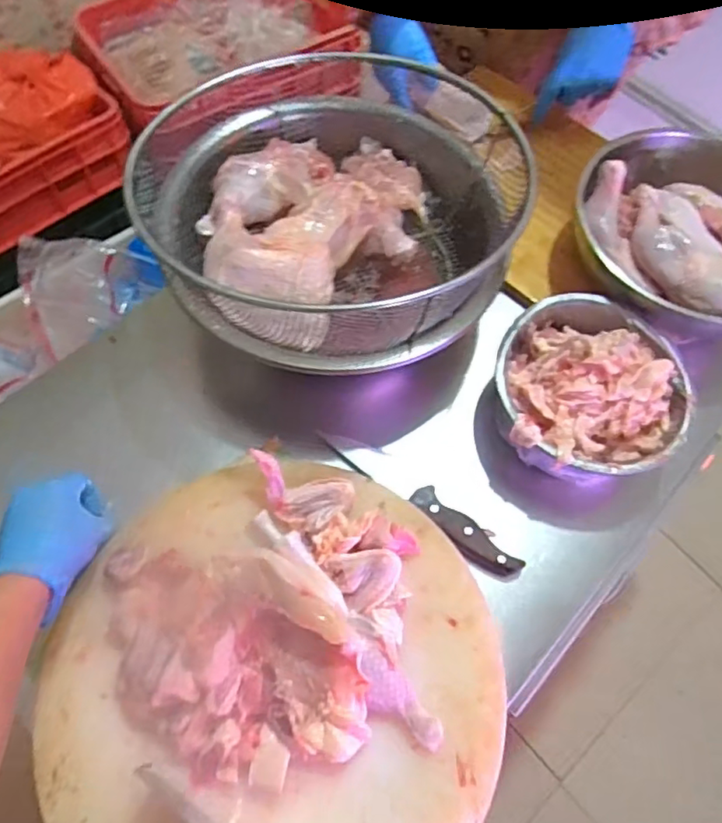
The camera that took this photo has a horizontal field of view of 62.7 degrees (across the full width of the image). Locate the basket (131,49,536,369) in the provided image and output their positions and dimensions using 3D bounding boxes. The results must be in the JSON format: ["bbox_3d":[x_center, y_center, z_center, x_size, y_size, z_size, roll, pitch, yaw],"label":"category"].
[{"bbox_3d":[-0.022,-0.234,0.646,0.375,0.154,0.359,1,65,-3],"label":"basket"}]

